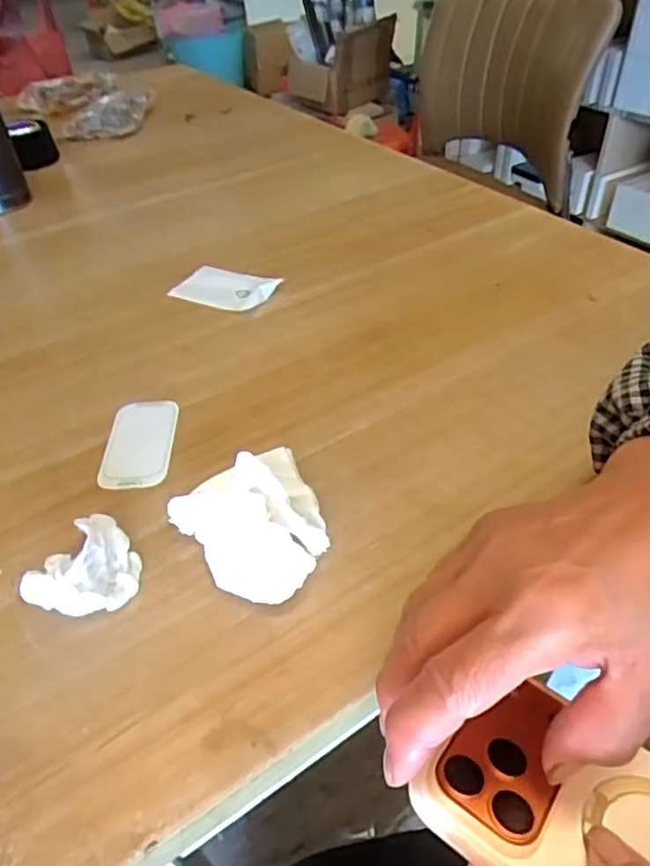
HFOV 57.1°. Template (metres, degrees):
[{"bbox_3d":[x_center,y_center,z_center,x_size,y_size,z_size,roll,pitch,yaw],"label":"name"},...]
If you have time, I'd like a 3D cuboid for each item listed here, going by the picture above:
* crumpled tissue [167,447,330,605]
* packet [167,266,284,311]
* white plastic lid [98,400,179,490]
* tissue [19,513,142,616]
[{"bbox_3d":[-0.035,0.046,0.309,0.071,0.036,0.084,-23,45,-19],"label":"crumpled tissue"},{"bbox_3d":[-0.086,-0.126,0.514,0.085,0.009,0.051,19,48,24],"label":"packet"},{"bbox_3d":[-0.118,0.004,0.384,0.040,0.005,0.078,-5,42,0],"label":"white plastic lid"},{"bbox_3d":[-0.117,0.068,0.300,0.043,0.023,0.052,20,48,25],"label":"tissue"}]

